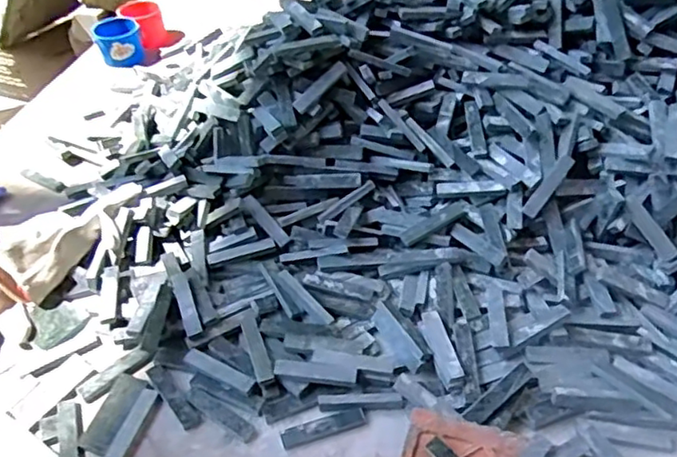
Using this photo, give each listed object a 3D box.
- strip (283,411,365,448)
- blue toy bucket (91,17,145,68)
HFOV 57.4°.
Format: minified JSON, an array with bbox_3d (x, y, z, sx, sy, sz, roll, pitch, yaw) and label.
[{"bbox_3d":[-0.011,0.147,0.459,0.062,0.005,0.015,-15,45,-12],"label":"strip"},{"bbox_3d":[-0.310,-0.262,0.876,0.063,0.053,0.064,-16,45,-13],"label":"blue toy bucket"}]

